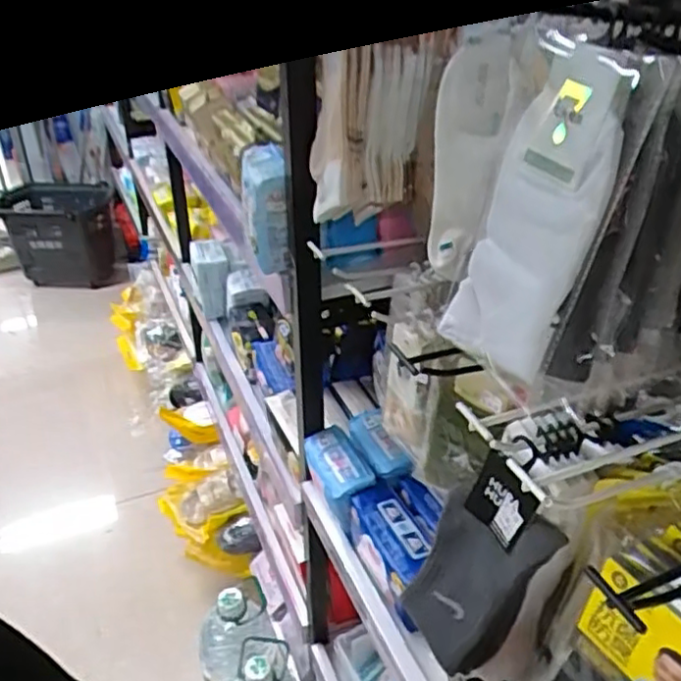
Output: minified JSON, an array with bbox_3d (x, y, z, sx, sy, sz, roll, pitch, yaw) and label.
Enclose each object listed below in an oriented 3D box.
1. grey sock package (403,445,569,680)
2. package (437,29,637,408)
[{"bbox_3d":[0.110,0.186,0.554,0.021,0.195,0.084,-7,39,-37],"label":"grey sock package"},{"bbox_3d":[0.122,-0.066,0.428,0.019,0.212,0.089,-2,35,-29],"label":"package"}]

